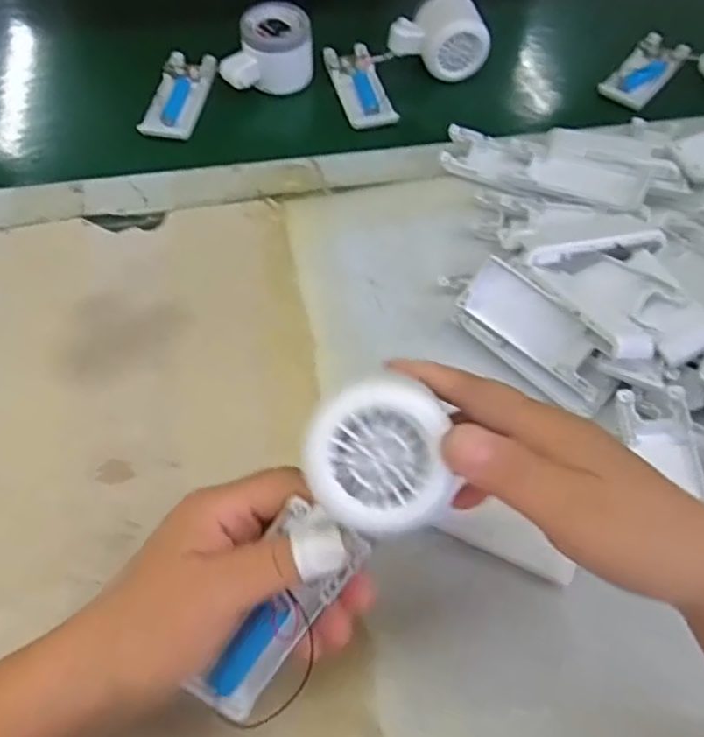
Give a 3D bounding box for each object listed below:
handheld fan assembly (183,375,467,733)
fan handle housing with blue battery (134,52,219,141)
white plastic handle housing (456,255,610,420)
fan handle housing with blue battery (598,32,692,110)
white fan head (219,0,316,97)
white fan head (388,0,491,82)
[{"bbox_3d":[-0.014,0.080,0.263,0.050,0.168,0.031,37,24,17],"label":"handheld fan assembly"},{"bbox_3d":[-0.150,-0.241,0.574,0.041,0.017,0.101,10,63,4],"label":"fan handle housing with blue battery"},{"bbox_3d":[0.120,-0.019,0.421,0.109,0.020,0.051,39,108,10],"label":"white plastic handle housing"},{"bbox_3d":[0.274,-0.280,0.607,0.044,0.015,0.103,36,68,16],"label":"fan handle housing with blue battery"},{"bbox_3d":[-0.073,-0.276,0.569,0.079,0.052,0.056,-7,63,-4],"label":"white fan head"},{"bbox_3d":[0.079,-0.300,0.586,0.084,0.045,0.055,9,63,4],"label":"white fan head"}]

